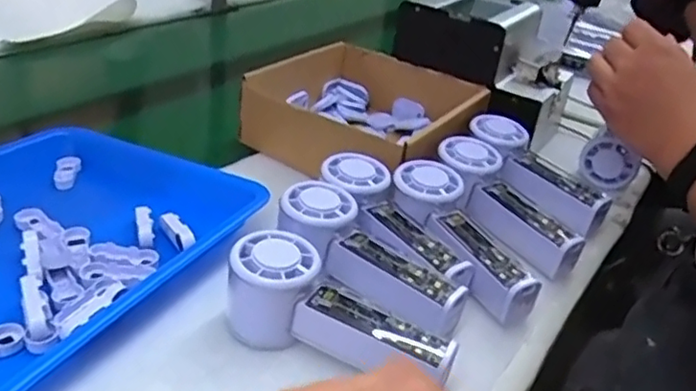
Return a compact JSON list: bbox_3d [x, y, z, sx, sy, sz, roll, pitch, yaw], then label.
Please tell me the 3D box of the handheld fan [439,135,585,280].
[{"bbox_3d":[0.136,0.005,0.547,0.055,0.045,0.157,-13,50,-31],"label":"handheld fan"}]

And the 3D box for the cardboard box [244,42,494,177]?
[{"bbox_3d":[0.023,-0.083,0.660,0.198,0.071,0.218,24,34,25],"label":"cardboard box"}]

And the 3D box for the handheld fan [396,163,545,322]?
[{"bbox_3d":[0.090,0.026,0.491,0.059,0.039,0.160,-12,50,-30],"label":"handheld fan"}]

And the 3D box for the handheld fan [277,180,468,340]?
[{"bbox_3d":[0.015,0.046,0.457,0.153,0.044,0.052,37,40,20],"label":"handheld fan"}]

